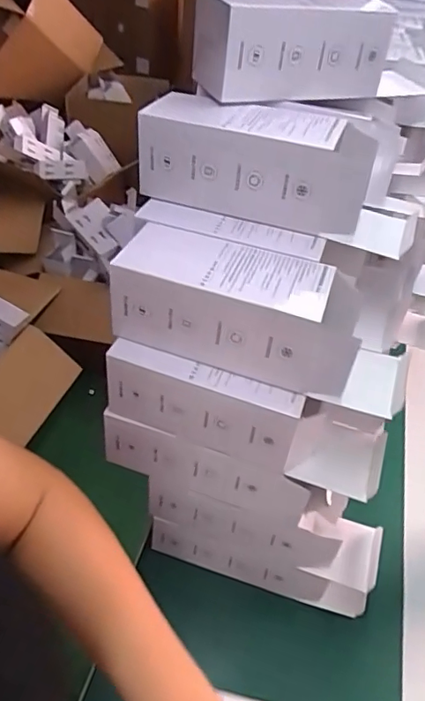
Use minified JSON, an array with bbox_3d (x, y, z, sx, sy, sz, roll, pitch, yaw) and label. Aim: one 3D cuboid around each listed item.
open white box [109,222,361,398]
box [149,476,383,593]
[{"bbox_3d":[0.020,-0.036,0.412,0.184,0.069,0.074,17,47,9],"label":"open white box"},{"bbox_3d":[0.057,0.165,0.529,0.234,0.082,0.070,17,47,10],"label":"box"}]

